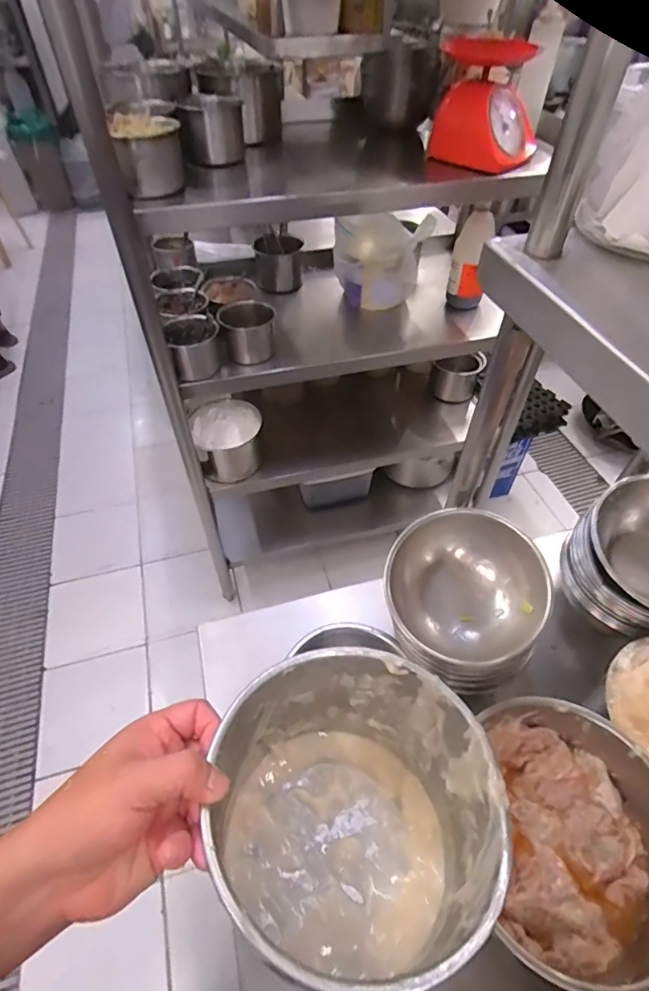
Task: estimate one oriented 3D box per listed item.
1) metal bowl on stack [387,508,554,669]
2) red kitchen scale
[{"bbox_3d":[0.146,0.091,0.519,0.159,0.071,0.159,23,89,7],"label":"metal bowl on stack"},{"bbox_3d":[0.292,-0.704,0.876,0.172,0.166,0.151,10,53,12],"label":"red kitchen scale"}]

